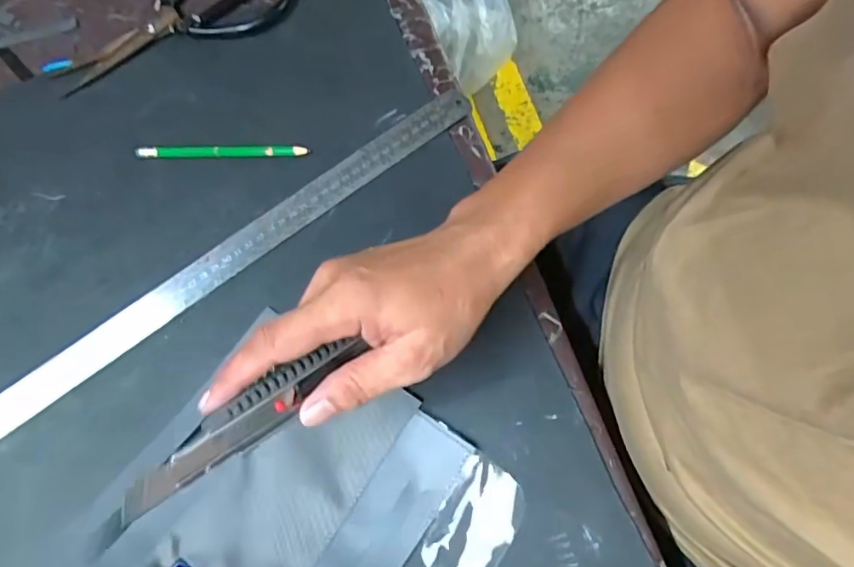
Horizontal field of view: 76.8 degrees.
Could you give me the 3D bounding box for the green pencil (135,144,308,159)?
[{"bbox_3d":[-0.165,-0.107,0.432,0.139,0.007,0.009,0,70,2],"label":"green pencil"}]

